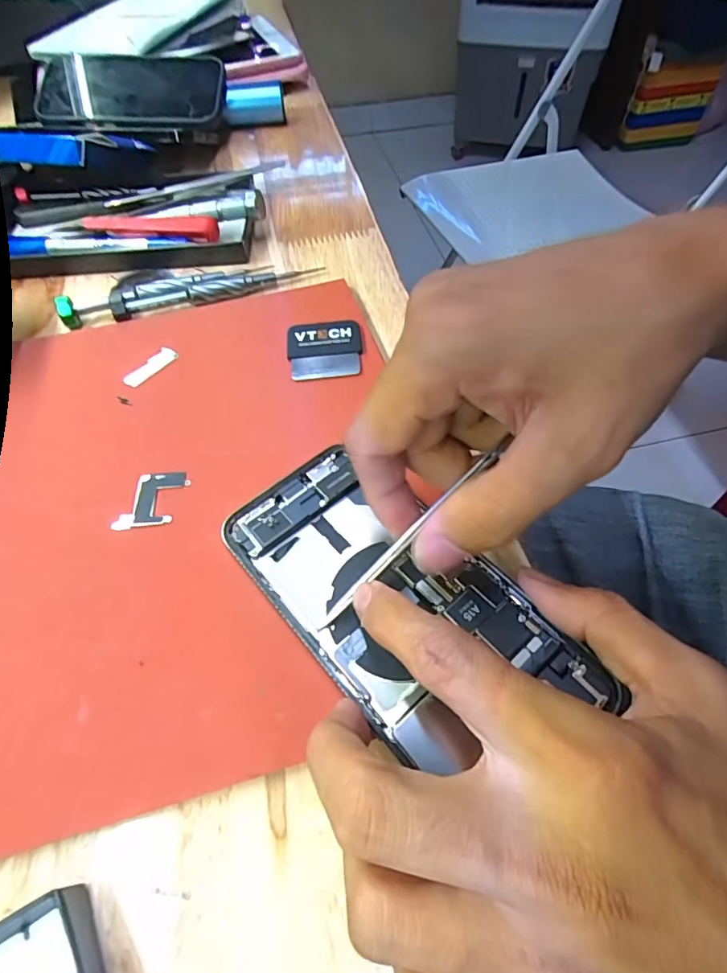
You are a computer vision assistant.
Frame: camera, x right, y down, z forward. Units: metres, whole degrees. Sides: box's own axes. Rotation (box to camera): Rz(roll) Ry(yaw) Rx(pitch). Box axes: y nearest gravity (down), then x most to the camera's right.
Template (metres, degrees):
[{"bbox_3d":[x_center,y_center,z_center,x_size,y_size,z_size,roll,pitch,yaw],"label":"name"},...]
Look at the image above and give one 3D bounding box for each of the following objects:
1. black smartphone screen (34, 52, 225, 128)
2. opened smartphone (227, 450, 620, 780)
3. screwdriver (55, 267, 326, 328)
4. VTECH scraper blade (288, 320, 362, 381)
[{"bbox_3d":[-0.189,-0.321,0.402,0.142,0.013,0.071,0,80,-1],"label":"black smartphone screen"},{"bbox_3d":[0.010,0.042,0.186,0.067,0.010,0.141,-38,64,-22],"label":"opened smartphone"},{"bbox_3d":[-0.101,-0.117,0.295,0.151,0.012,0.019,-14,57,-9],"label":"screwdriver"},{"bbox_3d":[-0.021,-0.074,0.267,0.039,0.006,0.040,-5,57,-3],"label":"VTECH scraper blade"}]

